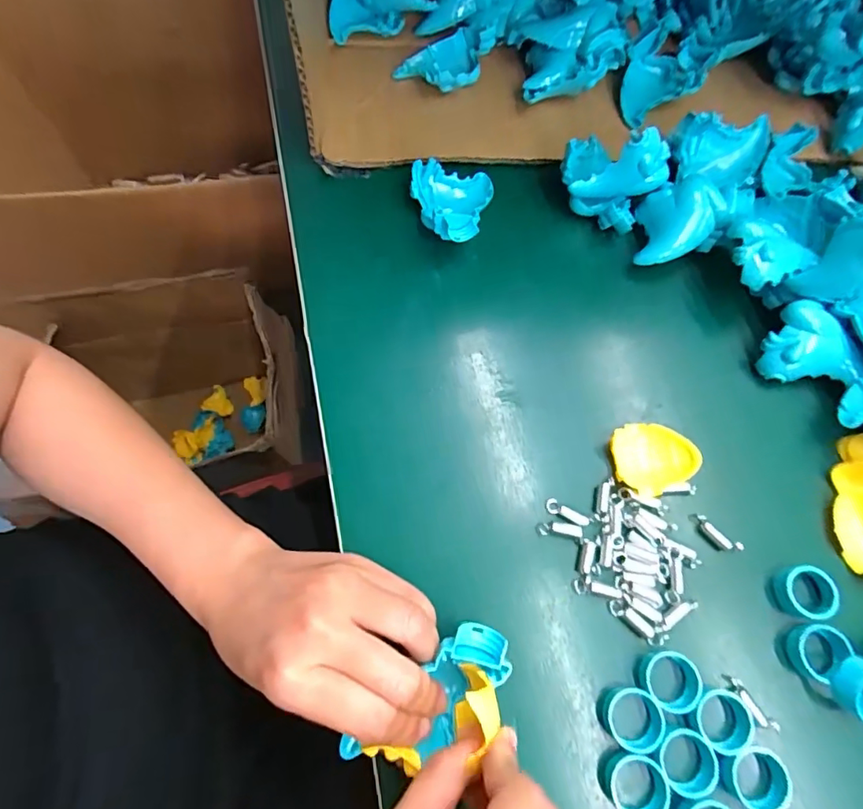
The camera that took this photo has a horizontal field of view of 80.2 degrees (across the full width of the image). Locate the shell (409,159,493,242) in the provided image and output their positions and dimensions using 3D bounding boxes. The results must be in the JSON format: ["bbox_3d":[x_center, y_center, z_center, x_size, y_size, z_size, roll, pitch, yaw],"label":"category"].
[{"bbox_3d":[0.016,-0.133,0.336,0.054,0.030,0.064,-5,68,-4],"label":"shell"}]

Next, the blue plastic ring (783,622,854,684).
[{"bbox_3d":[0.191,0.120,0.253,0.027,0.012,0.025,1,68,-2],"label":"blue plastic ring"}]

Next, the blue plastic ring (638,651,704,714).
[{"bbox_3d":[0.115,0.133,0.247,0.026,0.014,0.027,1,68,-2],"label":"blue plastic ring"}]

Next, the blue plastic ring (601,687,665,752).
[{"bbox_3d":[0.095,0.149,0.242,0.025,0.014,0.026,1,68,-2],"label":"blue plastic ring"}]

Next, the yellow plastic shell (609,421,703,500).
[{"bbox_3d":[0.123,0.030,0.283,0.044,0.011,0.039,-8,68,-5],"label":"yellow plastic shell"}]

